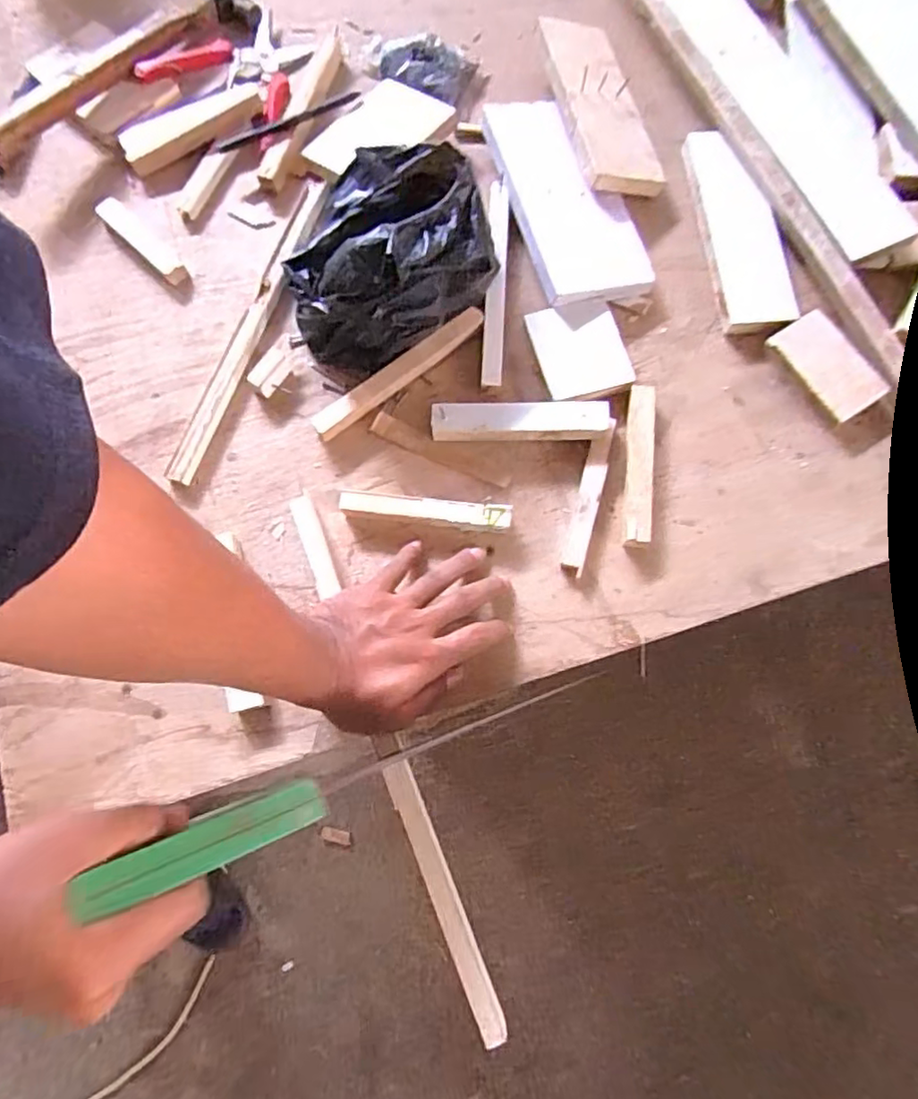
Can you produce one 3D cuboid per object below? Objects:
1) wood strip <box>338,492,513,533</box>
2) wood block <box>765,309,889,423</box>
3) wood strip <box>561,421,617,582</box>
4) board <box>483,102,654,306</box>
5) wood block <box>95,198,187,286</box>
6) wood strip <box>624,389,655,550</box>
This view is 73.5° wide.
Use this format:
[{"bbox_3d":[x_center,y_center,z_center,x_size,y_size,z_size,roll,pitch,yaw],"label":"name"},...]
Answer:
[{"bbox_3d":[-0.028,-0.032,0.520,0.142,0.022,0.020,5,76,1],"label":"wood strip"},{"bbox_3d":[0.327,-0.163,0.549,0.054,0.014,0.097,-32,78,-8],"label":"wood block"},{"bbox_3d":[0.112,-0.048,0.528,0.019,0.010,0.138,13,82,19],"label":"wood strip"},{"bbox_3d":[0.097,-0.332,0.577,0.099,0.021,0.223,-19,77,-5],"label":"board"},{"bbox_3d":[-0.299,-0.292,0.581,0.108,0.012,0.023,43,79,10],"label":"wood block"},{"bbox_3d":[0.156,-0.073,0.528,0.022,0.014,0.142,4,76,1],"label":"wood strip"}]

